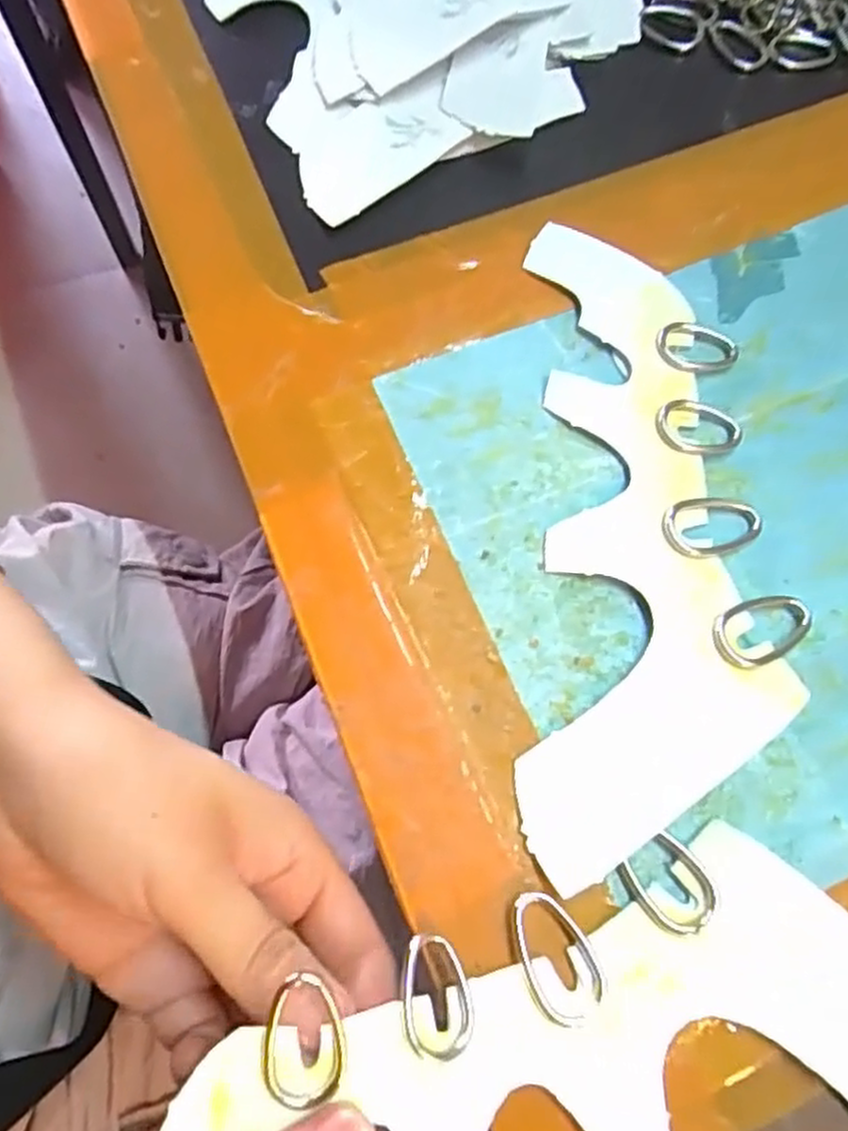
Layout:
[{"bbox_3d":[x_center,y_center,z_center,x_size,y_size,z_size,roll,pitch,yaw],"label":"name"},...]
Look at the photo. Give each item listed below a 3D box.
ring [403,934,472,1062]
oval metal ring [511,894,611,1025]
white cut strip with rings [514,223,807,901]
[{"bbox_3d":[0.004,0.110,0.192,0.018,0.006,0.027,-3,71,-4],"label":"ring"},{"bbox_3d":[0.035,0.106,0.204,0.020,0.005,0.034,-26,74,-11],"label":"oval metal ring"},{"bbox_3d":[0.072,-0.016,0.247,0.082,0.009,0.215,1,71,-2],"label":"white cut strip with rings"}]

